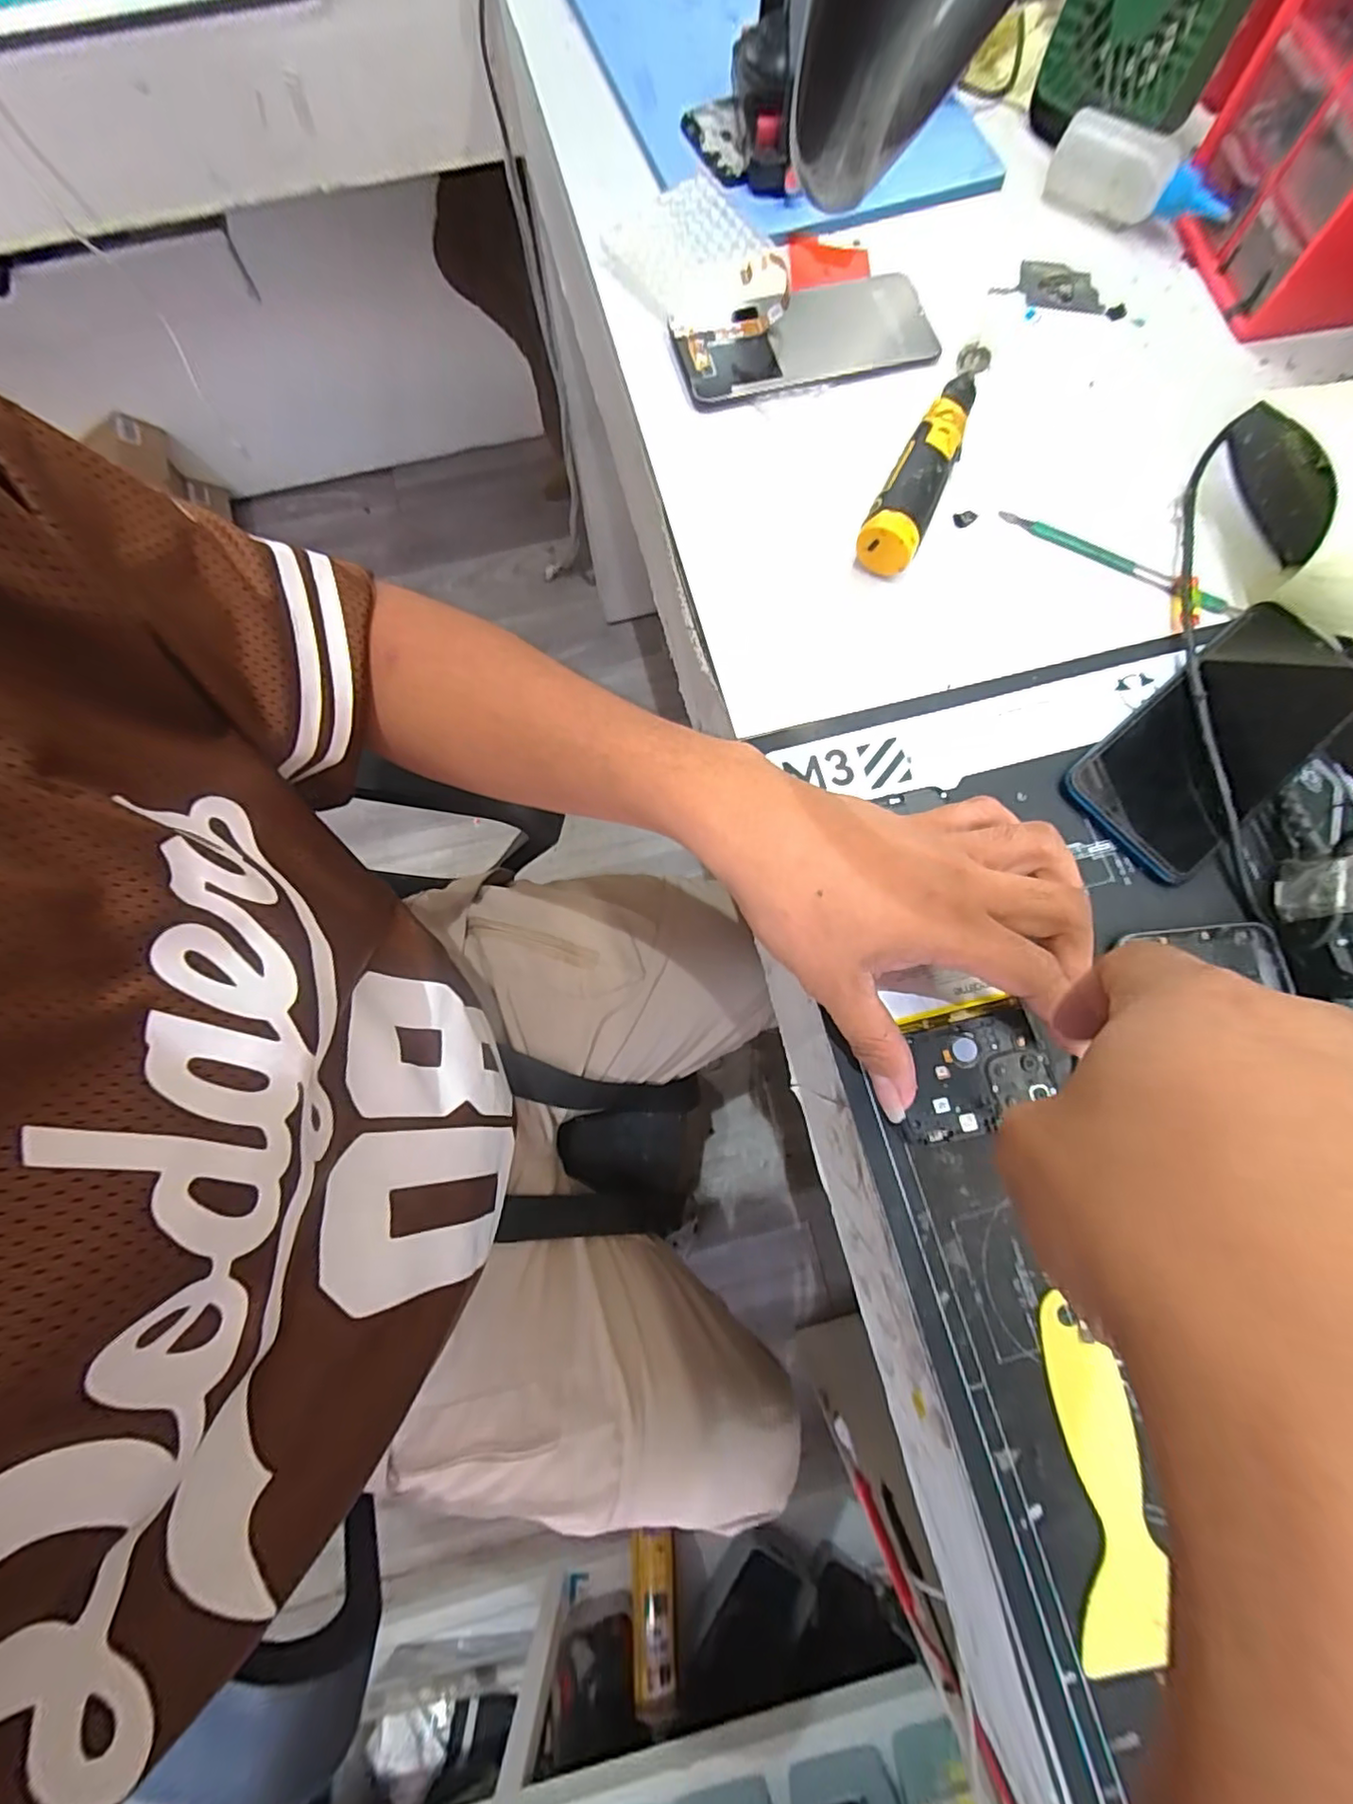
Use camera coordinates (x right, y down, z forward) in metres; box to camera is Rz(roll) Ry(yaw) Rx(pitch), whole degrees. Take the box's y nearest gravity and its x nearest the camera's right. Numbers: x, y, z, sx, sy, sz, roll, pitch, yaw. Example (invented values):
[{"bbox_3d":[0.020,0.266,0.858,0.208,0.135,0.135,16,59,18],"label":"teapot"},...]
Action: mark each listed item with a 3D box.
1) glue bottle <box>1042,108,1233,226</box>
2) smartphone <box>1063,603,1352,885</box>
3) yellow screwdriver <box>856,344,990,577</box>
[{"bbox_3d":[0.304,-0.474,0.398,0.112,0.038,0.032,27,79,6],"label":"glue bottle"},{"bbox_3d":[0.276,-0.085,0.308,0.159,0.015,0.071,-40,80,-8],"label":"smartphone"},{"bbox_3d":[0.149,-0.261,0.347,0.030,0.029,0.168,26,79,6],"label":"yellow screwdriver"}]

